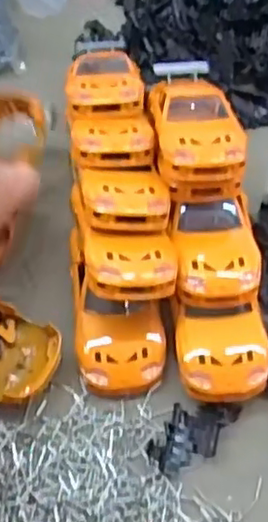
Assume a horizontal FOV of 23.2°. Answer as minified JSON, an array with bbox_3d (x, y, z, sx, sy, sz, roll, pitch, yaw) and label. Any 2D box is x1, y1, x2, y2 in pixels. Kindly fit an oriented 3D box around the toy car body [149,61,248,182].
[{"bbox_3d":[0.039,-0.098,0.440,0.053,0.031,0.131,-4,37,-2],"label":"toy car body"}]

